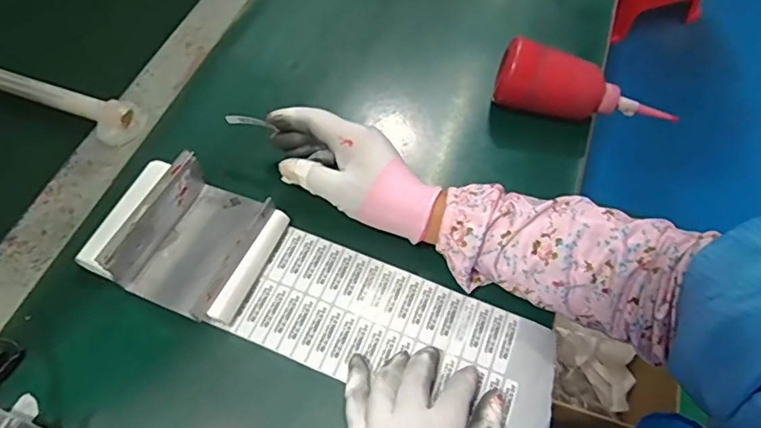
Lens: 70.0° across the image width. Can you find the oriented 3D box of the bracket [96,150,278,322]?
[{"bbox_3d":[-0.145,0.019,0.432,0.090,0.054,0.115,21,60,10],"label":"bracket"}]

